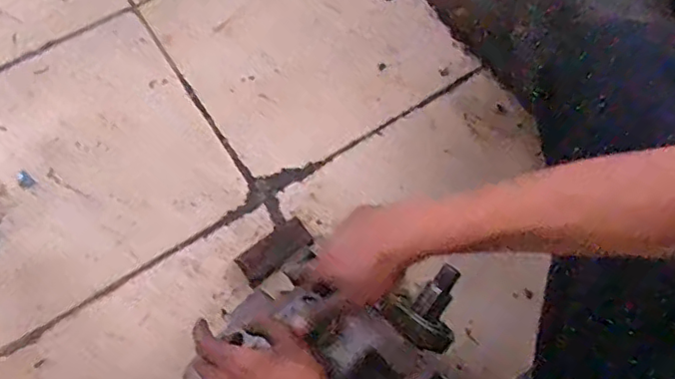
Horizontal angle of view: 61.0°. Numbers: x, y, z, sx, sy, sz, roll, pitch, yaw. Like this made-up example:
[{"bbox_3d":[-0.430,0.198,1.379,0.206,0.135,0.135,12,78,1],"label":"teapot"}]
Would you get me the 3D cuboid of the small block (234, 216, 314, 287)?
[{"bbox_3d":[-0.083,0.081,0.766,0.103,0.022,0.050,-36,73,-14],"label":"small block"}]

